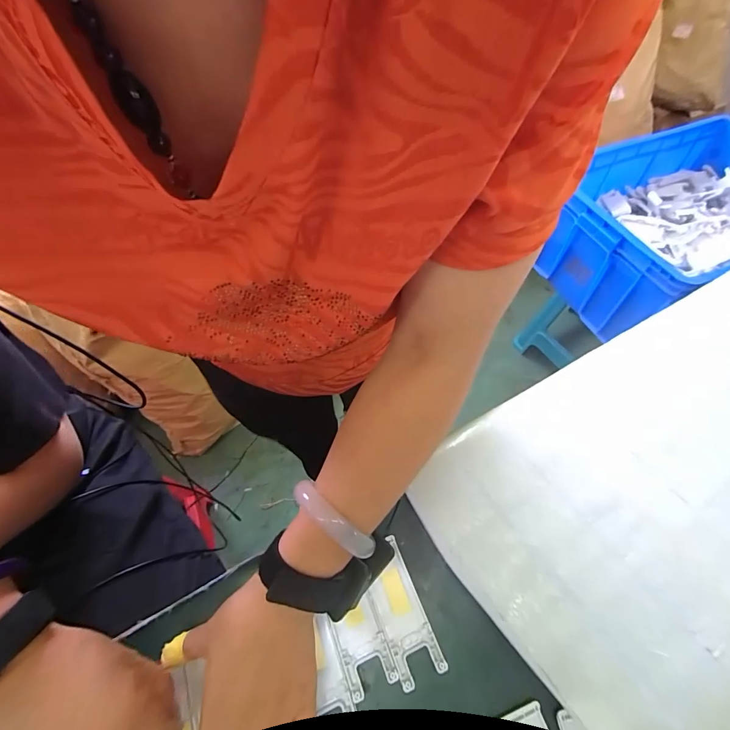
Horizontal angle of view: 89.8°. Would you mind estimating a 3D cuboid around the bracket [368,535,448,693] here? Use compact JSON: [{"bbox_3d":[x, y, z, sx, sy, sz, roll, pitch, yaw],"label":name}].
[{"bbox_3d":[0.030,0.212,0.318,0.038,0.008,0.099,-19,58,-10],"label":"bracket"}]

